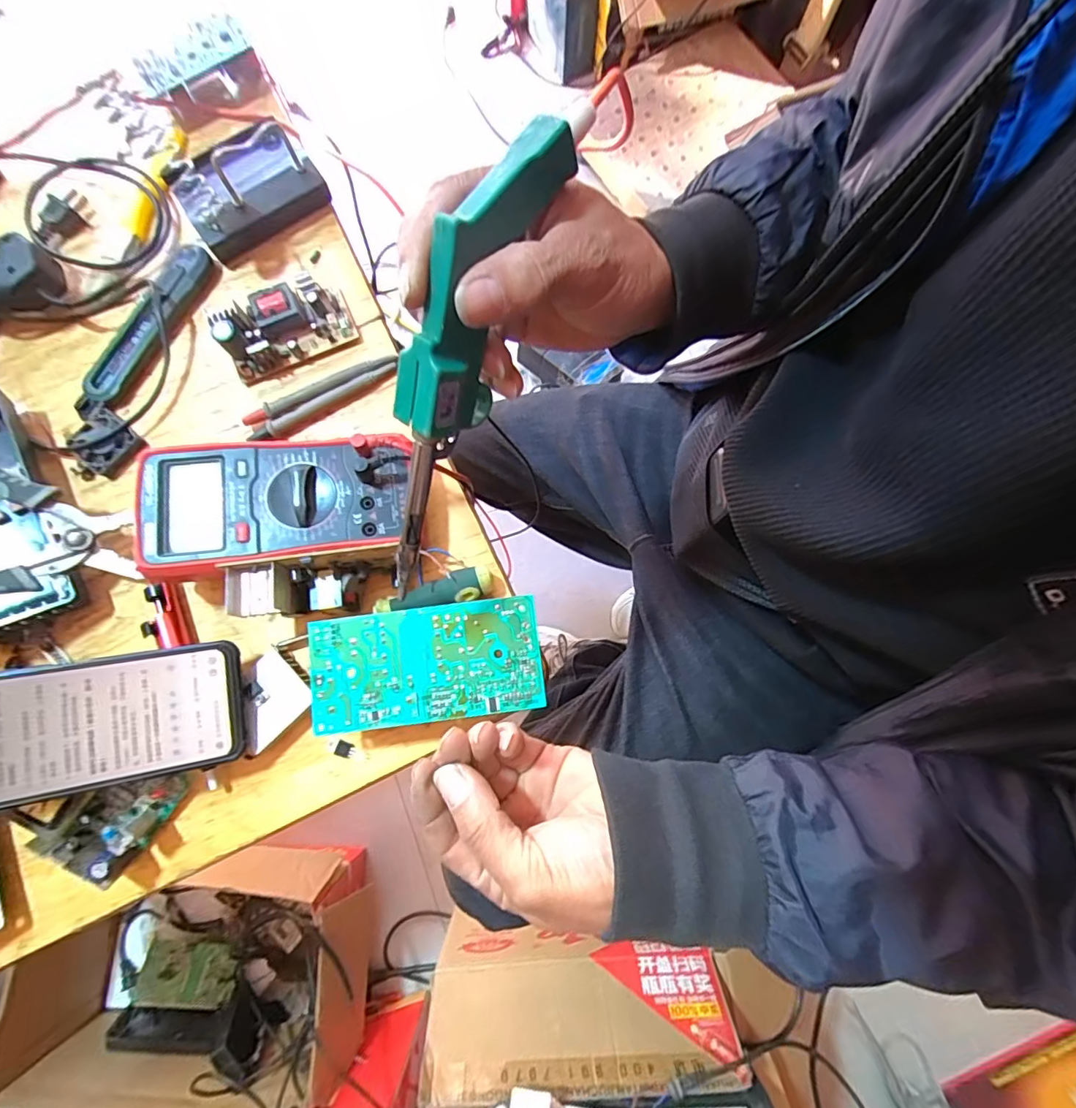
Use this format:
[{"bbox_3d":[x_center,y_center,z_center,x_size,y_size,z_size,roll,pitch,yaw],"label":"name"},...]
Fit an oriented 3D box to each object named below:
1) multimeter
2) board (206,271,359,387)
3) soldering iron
[{"bbox_3d":[-0.173,-0.033,0.359,0.175,0.053,0.085,-7,79,-1],"label":"multimeter"},{"bbox_3d":[-0.201,-0.183,0.406,0.099,0.035,0.057,-27,80,-5],"label":"board"},{"bbox_3d":[-0.043,-0.076,0.233,0.031,0.041,0.214,25,111,5],"label":"soldering iron"}]

